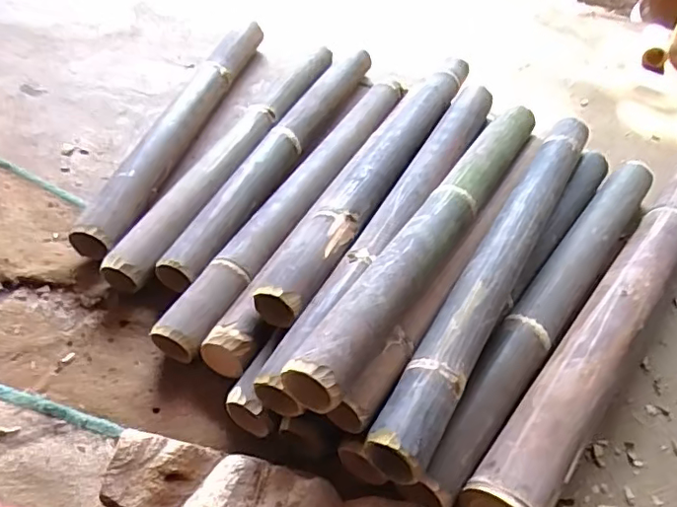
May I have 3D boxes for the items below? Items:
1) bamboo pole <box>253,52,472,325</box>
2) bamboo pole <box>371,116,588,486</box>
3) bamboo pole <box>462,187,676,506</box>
[{"bbox_3d":[0.073,-0.132,0.815,0.055,0.065,0.644,23,50,16],"label":"bamboo pole"},{"bbox_3d":[0.206,0.006,0.687,0.058,0.066,0.626,26,51,19],"label":"bamboo pole"},{"bbox_3d":[0.445,0.002,0.786,0.079,0.081,0.956,32,53,24],"label":"bamboo pole"}]

